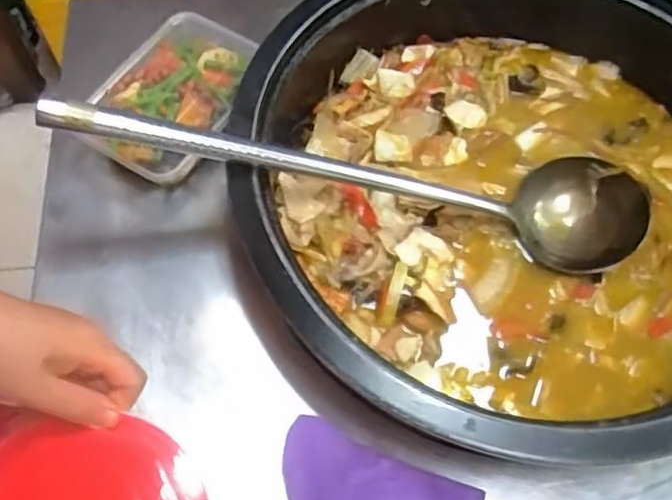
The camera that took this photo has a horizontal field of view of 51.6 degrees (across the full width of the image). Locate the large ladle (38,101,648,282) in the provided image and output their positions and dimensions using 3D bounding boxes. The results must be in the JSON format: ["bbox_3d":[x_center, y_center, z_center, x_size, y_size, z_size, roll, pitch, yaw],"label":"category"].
[{"bbox_3d":[0.028,-0.067,0.605,0.524,0.067,0.117,11,61,-16],"label":"large ladle"}]

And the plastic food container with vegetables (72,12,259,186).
[{"bbox_3d":[-0.148,-0.137,0.647,0.120,0.048,0.174,22,65,11],"label":"plastic food container with vegetables"}]

